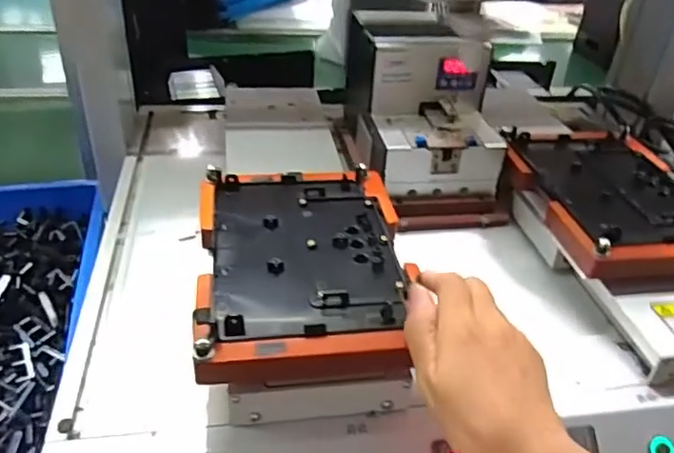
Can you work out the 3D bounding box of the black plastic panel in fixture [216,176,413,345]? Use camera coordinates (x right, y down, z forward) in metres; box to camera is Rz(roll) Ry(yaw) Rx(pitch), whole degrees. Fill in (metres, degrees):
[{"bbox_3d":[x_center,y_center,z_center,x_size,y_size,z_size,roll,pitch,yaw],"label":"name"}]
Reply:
[{"bbox_3d":[-0.024,0.015,0.439,0.133,0.014,0.182,-2,35,-10],"label":"black plastic panel in fixture"}]

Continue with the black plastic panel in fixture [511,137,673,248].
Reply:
[{"bbox_3d":[0.259,-0.043,0.555,0.147,0.025,0.198,-4,35,-13],"label":"black plastic panel in fixture"}]

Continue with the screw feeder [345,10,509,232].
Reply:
[{"bbox_3d":[0.088,-0.118,0.612,0.146,0.161,0.184,-3,35,-12],"label":"screw feeder"}]

